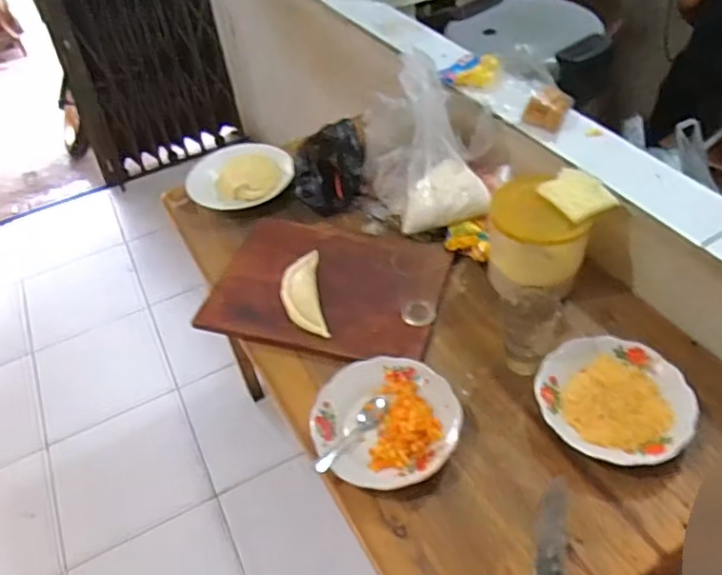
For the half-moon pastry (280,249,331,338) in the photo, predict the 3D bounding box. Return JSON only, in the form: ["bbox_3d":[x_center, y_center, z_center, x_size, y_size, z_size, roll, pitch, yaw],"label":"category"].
[{"bbox_3d":[-0.101,0.010,1.060,0.071,0.028,0.190,-10,46,-3],"label":"half-moon pastry"}]

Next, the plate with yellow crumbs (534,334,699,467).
[{"bbox_3d":[0.356,0.158,0.865,0.186,0.033,0.201,-8,49,9],"label":"plate with yellow crumbs"}]

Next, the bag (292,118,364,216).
[{"bbox_3d":[-0.065,-0.238,1.254,0.139,0.132,0.187,-6,46,0],"label":"bag"}]

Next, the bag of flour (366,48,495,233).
[{"bbox_3d":[0.126,-0.265,1.118,0.223,0.240,0.227,-2,46,4],"label":"bag of flour"}]

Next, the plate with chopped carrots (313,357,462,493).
[{"bbox_3d":[0.034,0.187,0.877,0.205,0.037,0.194,-3,46,3],"label":"plate with chopped carrots"}]

